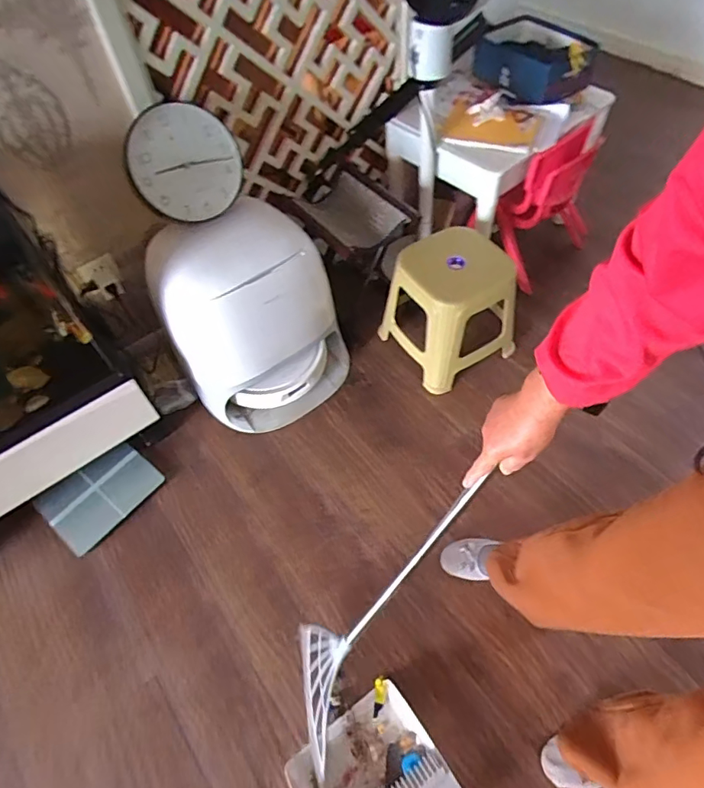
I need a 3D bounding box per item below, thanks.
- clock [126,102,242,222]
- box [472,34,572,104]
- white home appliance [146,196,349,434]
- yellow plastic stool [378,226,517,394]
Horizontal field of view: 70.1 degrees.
[{"bbox_3d":[-0.348,-0.477,1.047,0.230,0.227,0.057,-1,18,-16],"label":"clock"},{"bbox_3d":[0.452,-0.849,1.290,0.145,0.098,0.229,-32,60,-16],"label":"box"},{"bbox_3d":[-0.227,-0.185,1.221,0.410,0.449,0.320,-37,62,-20],"label":"white home appliance"},{"bbox_3d":[0.249,-0.218,1.287,0.286,0.304,0.261,-27,59,-14],"label":"yellow plastic stool"}]

